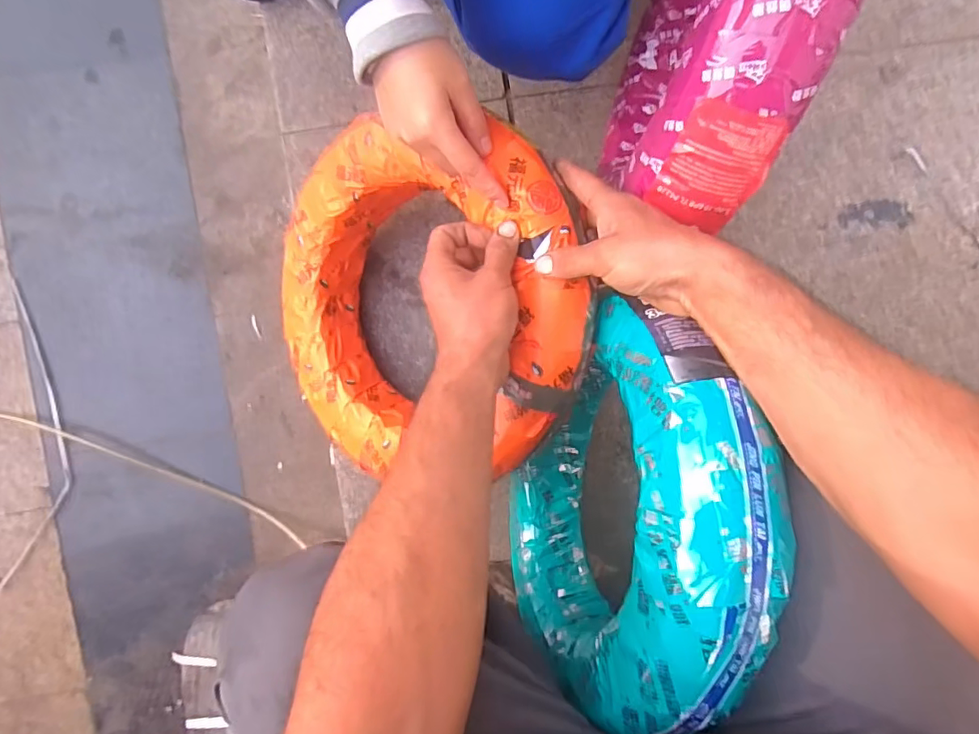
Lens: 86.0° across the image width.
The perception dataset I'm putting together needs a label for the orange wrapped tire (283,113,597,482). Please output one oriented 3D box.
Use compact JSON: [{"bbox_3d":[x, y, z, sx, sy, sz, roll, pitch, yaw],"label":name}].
[{"bbox_3d":[-0.072,-0.068,0.544,0.377,0.083,0.356,-4,95,35],"label":"orange wrapped tire"}]

